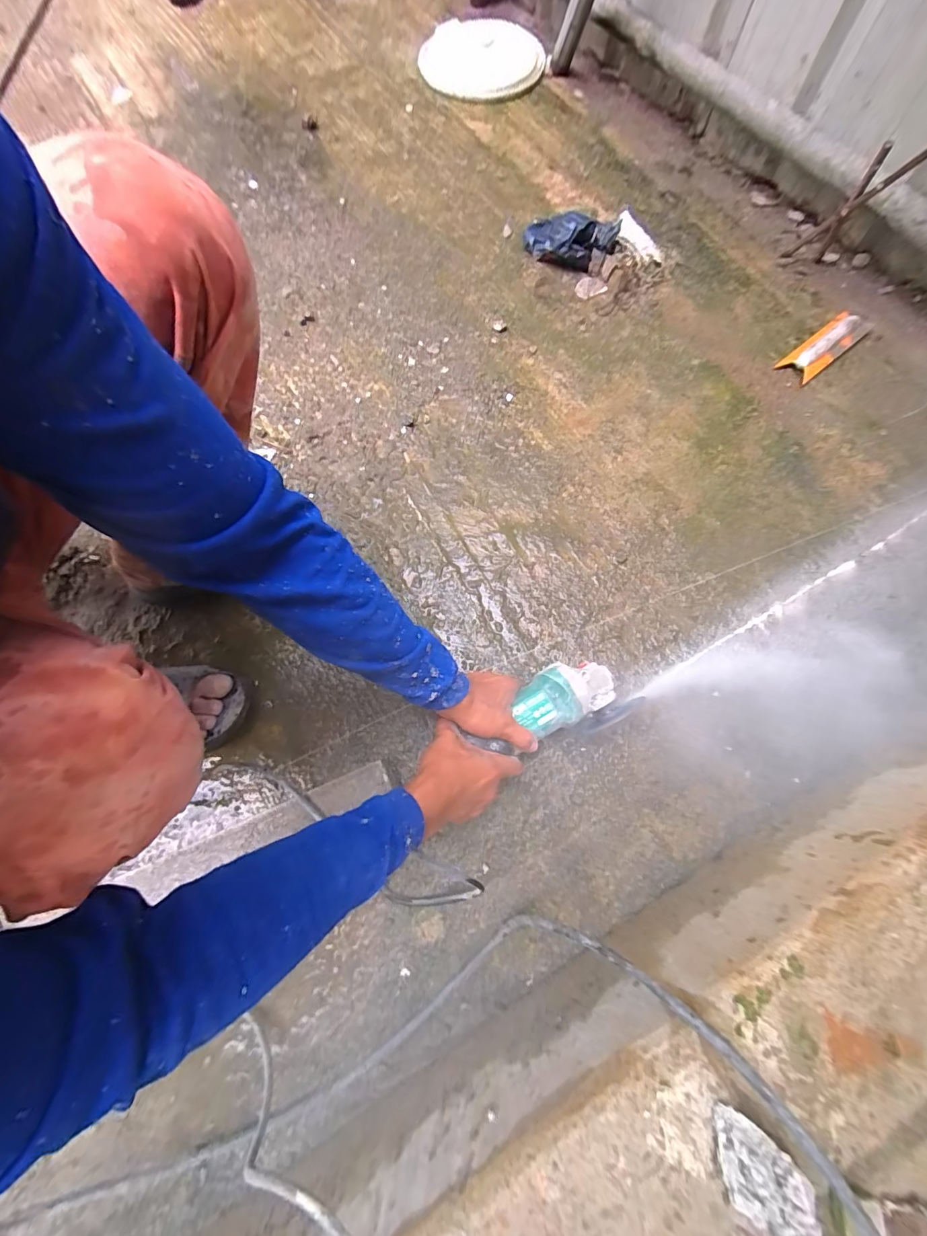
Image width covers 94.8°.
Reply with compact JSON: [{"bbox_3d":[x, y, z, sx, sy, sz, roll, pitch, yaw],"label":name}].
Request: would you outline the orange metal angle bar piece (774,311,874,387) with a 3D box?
[{"bbox_3d":[0.634,-0.477,0.741,0.179,0.023,0.058,-38,74,-11],"label":"orange metal angle bar piece"}]

